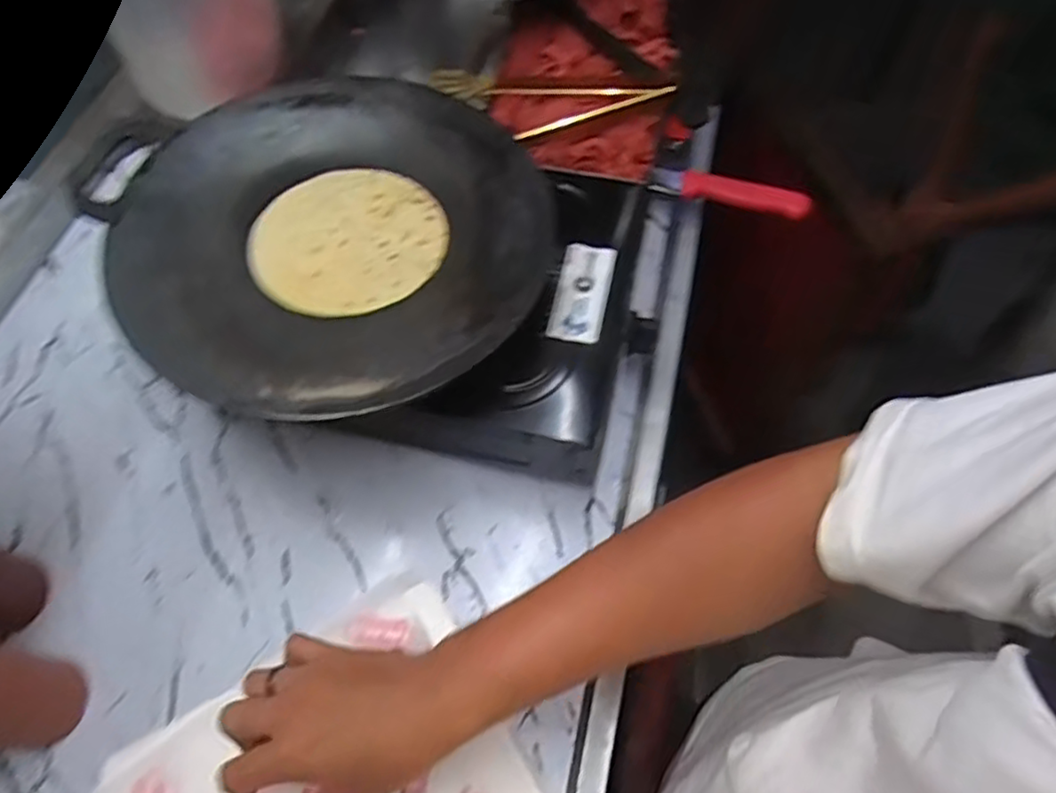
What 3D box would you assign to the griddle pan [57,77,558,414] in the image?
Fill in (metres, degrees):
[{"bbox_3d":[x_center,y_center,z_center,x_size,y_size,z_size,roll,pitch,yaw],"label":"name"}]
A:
[{"bbox_3d":[-0.161,-0.128,0.516,0.337,0.049,0.308,0,58,0],"label":"griddle pan"}]

